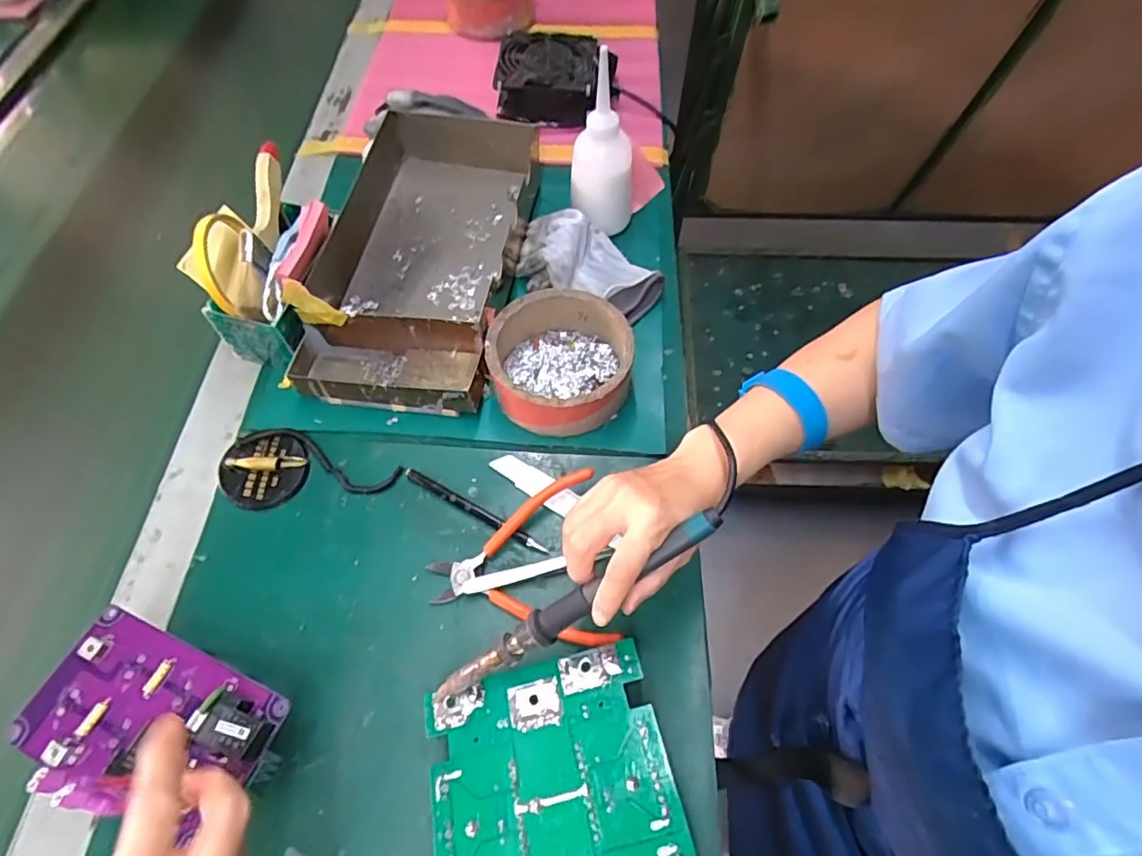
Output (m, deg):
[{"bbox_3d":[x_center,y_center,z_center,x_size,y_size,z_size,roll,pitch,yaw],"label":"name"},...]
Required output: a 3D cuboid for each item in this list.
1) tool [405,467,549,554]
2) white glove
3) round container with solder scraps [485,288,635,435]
[{"bbox_3d":[-0.078,0.066,0.463,0.133,0.006,0.009,27,65,14],"label":"tool"},{"bbox_3d":[0.017,-0.168,0.568,0.149,0.040,0.084,18,63,10],"label":"white glove"},{"bbox_3d":[-0.009,-0.058,0.505,0.117,0.052,0.116,0,62,0],"label":"round container with solder scraps"}]

